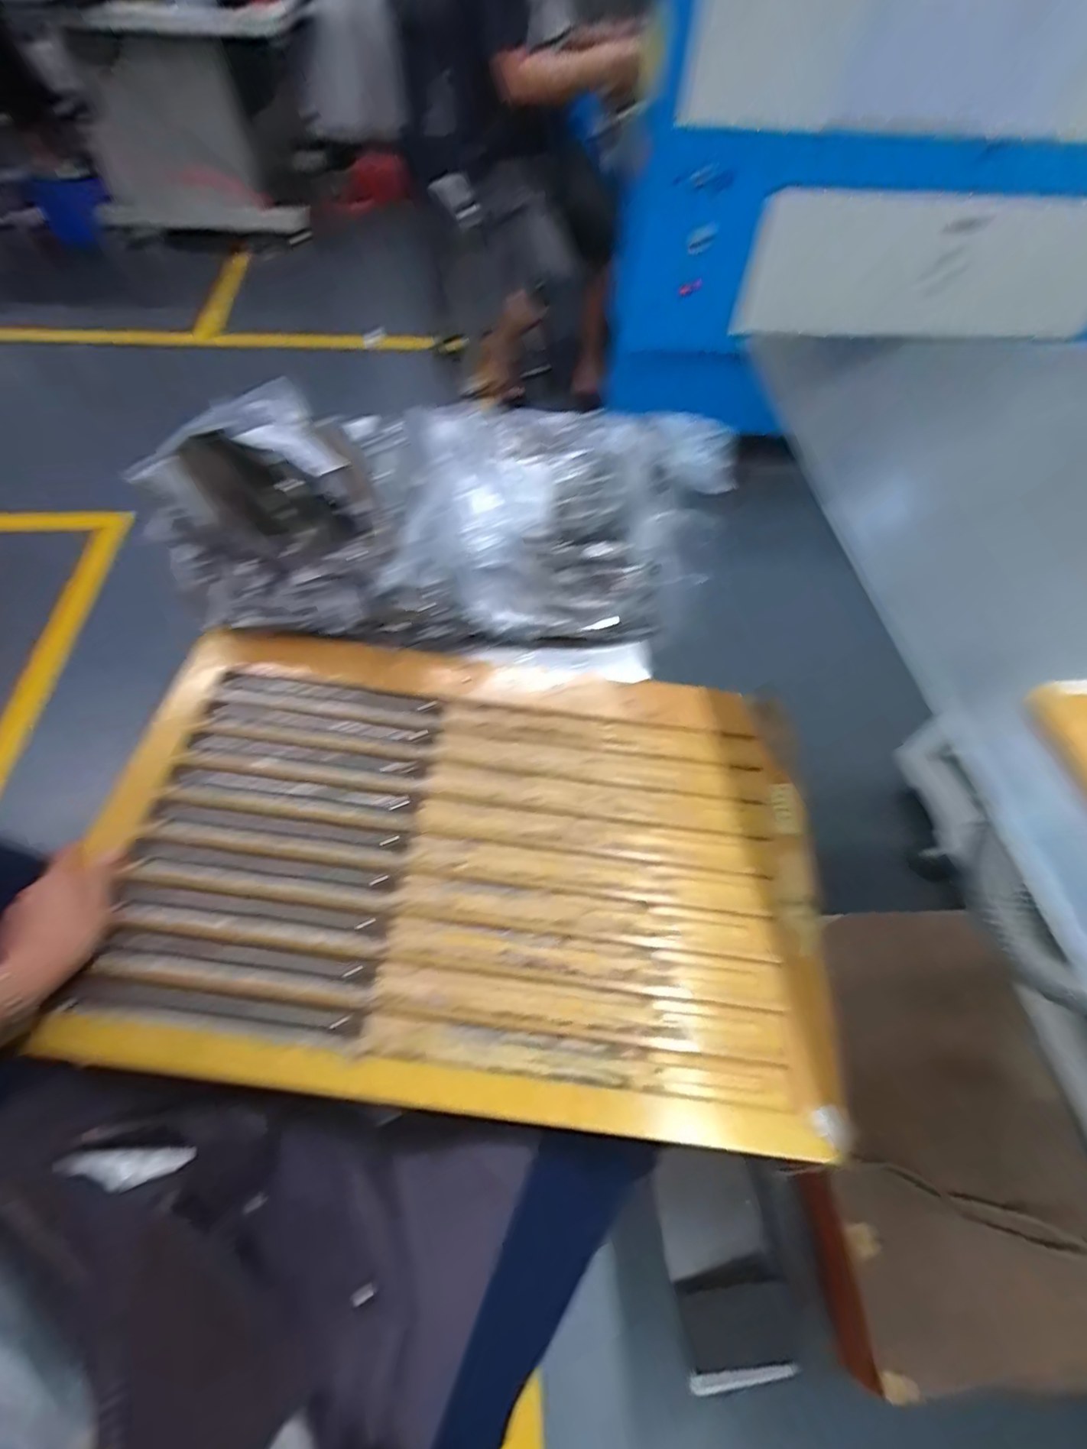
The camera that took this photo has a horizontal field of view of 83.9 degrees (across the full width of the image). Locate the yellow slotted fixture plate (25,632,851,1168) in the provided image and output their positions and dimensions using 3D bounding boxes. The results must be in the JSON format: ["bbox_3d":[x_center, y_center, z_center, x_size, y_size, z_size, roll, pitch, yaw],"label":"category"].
[{"bbox_3d":[-0.078,0.120,0.593,0.667,0.013,0.444,7,57,2],"label":"yellow slotted fixture plate"}]

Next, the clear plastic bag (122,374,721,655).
[{"bbox_3d":[-0.094,-0.261,0.744,0.673,0.170,0.288,-4,57,-5],"label":"clear plastic bag"}]

